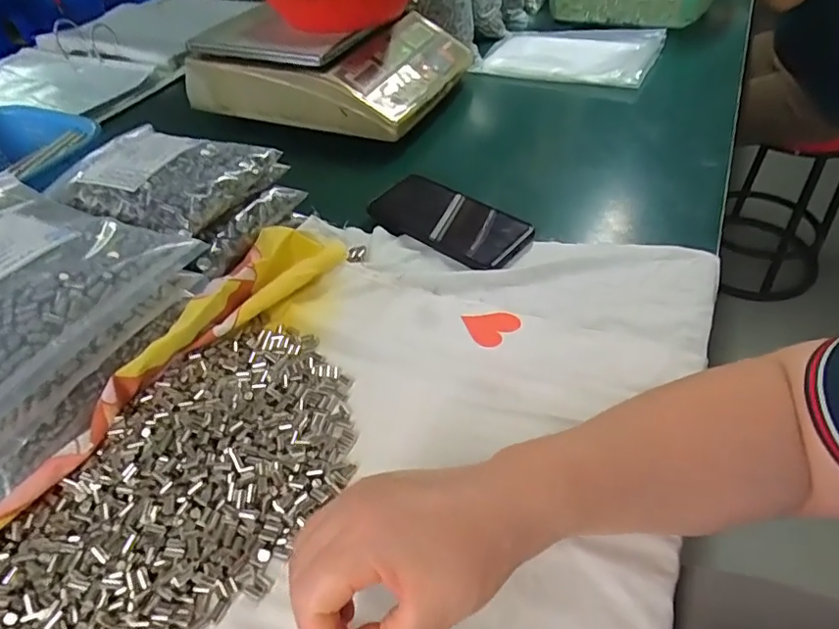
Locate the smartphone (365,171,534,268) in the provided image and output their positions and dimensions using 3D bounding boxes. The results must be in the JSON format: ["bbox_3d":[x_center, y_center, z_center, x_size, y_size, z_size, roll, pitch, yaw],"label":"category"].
[{"bbox_3d":[0.028,-0.096,0.547,0.163,0.018,0.081,26,52,26],"label":"smartphone"}]

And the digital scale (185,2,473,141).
[{"bbox_3d":[-0.116,-0.357,0.760,0.319,0.102,0.252,15,48,18],"label":"digital scale"}]

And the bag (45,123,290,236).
[{"bbox_3d":[-0.233,-0.125,0.494,0.169,0.039,0.132,12,47,15],"label":"bag"}]

